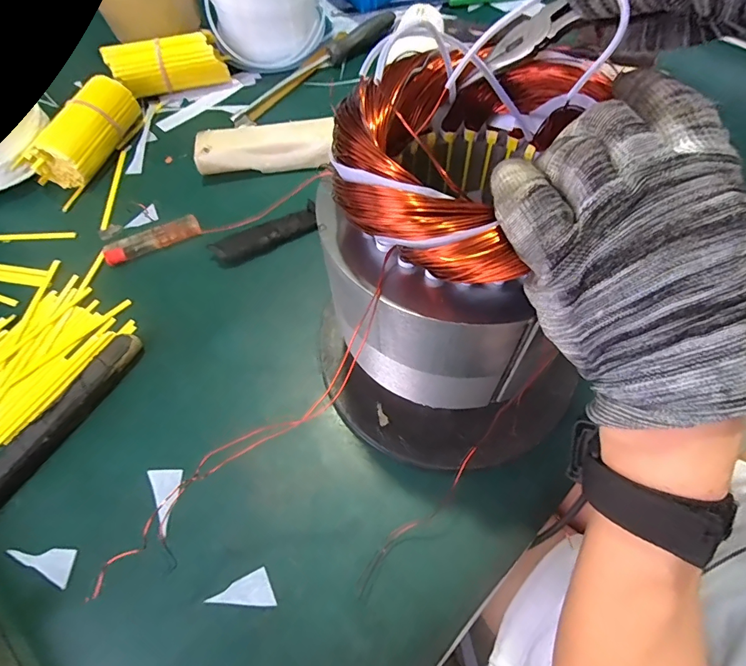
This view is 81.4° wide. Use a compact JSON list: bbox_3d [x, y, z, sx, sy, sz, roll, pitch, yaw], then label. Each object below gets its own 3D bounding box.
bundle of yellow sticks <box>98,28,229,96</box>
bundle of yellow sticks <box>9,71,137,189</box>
[{"bbox_3d":[-0.236,-0.314,0.502,0.128,0.045,0.047,-19,64,-7],"label":"bundle of yellow sticks"},{"bbox_3d":[-0.291,-0.205,0.443,0.051,0.045,0.129,25,67,15],"label":"bundle of yellow sticks"}]

